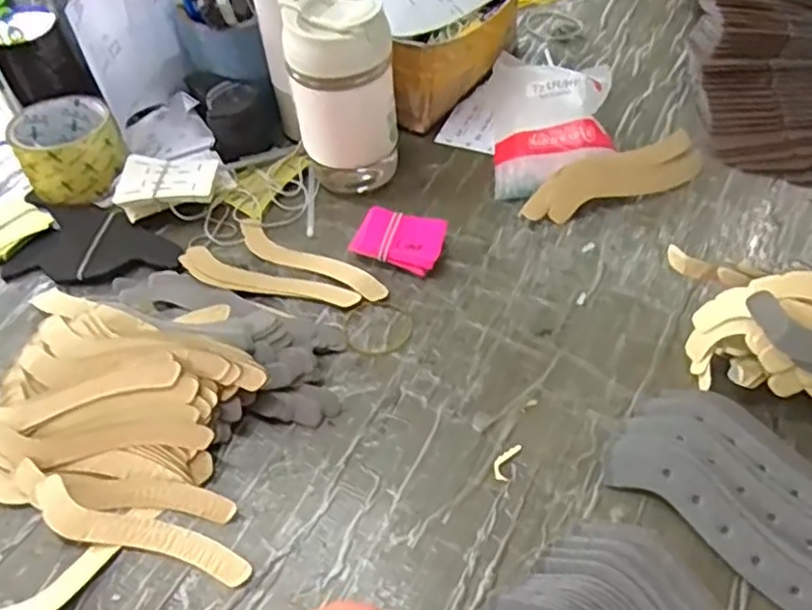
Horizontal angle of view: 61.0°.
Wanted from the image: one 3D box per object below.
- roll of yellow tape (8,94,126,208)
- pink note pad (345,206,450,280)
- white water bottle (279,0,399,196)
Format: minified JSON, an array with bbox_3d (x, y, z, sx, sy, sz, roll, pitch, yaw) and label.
[{"bbox_3d":[-0.302,-0.139,0.623,0.084,0.060,0.086,-2,50,3],"label":"roll of yellow tape"},{"bbox_3d":[-0.003,-0.053,0.563,0.070,0.021,0.054,15,53,16],"label":"pink note pad"},{"bbox_3d":[-0.051,-0.174,0.577,0.082,0.156,0.074,-6,50,0],"label":"white water bottle"}]

